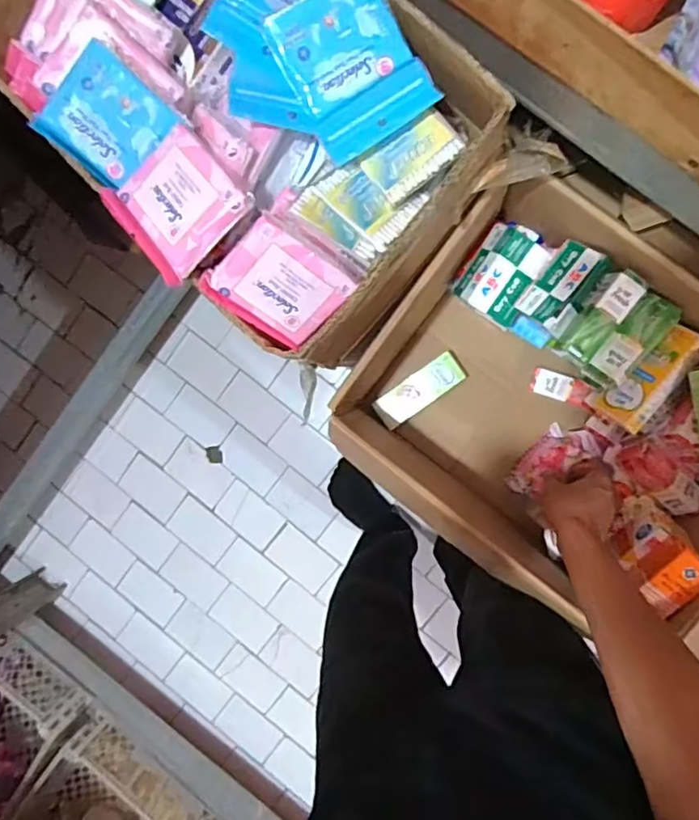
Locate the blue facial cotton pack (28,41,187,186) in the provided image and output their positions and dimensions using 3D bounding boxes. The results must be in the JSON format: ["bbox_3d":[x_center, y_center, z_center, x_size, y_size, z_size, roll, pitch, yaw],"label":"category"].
[{"bbox_3d":[-0.195,-0.233,0.467,0.083,0.020,0.086,38,106,-18],"label":"blue facial cotton pack"}]

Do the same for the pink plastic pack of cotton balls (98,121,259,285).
[{"bbox_3d":[-0.137,-0.163,0.457,0.089,0.022,0.099,-42,87,8],"label":"pink plastic pack of cotton balls"}]

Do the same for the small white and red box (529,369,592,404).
[{"bbox_3d":[0.266,-0.027,0.725,0.078,0.016,0.032,14,95,-12],"label":"small white and red box"}]

